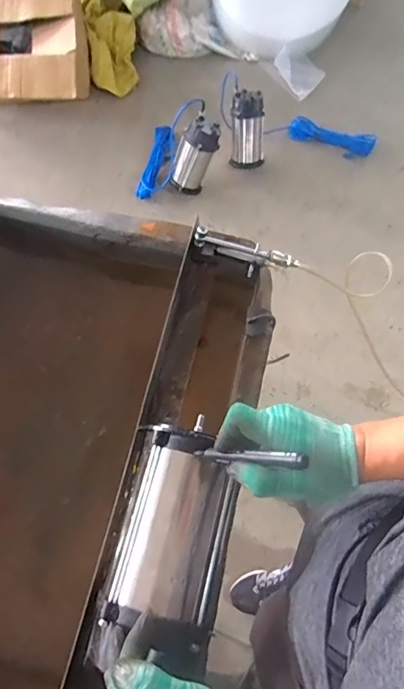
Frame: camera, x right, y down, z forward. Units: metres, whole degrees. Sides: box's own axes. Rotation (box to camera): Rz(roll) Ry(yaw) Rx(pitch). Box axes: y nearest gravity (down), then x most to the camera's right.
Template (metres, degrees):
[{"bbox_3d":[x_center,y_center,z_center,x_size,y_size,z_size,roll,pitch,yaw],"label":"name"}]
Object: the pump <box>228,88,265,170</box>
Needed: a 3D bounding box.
[{"bbox_3d":[0.176,-0.829,1.632,0.133,0.219,0.152,-3,70,-2],"label":"pump"}]

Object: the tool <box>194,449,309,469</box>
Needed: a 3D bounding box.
[{"bbox_3d":[0.037,0.109,0.410,0.012,0.133,0.011,26,65,-37],"label":"tool"}]

